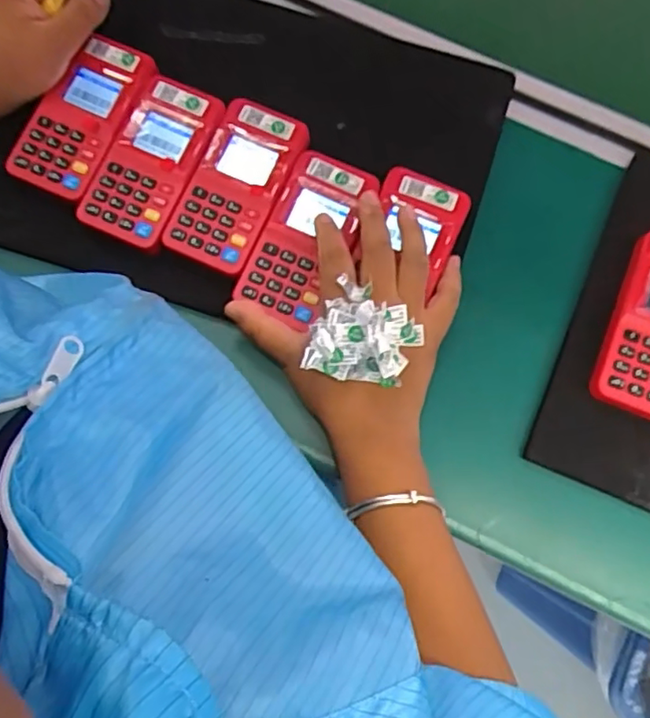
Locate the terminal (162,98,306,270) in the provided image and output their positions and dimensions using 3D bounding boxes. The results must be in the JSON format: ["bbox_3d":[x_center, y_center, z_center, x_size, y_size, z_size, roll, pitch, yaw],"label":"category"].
[{"bbox_3d":[-0.061,-0.119,0.417,0.062,0.018,0.115,24,79,5],"label":"terminal"}]

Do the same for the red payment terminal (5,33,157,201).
[{"bbox_3d":[-0.170,-0.172,0.427,0.060,0.013,0.121,28,79,6],"label":"red payment terminal"}]

